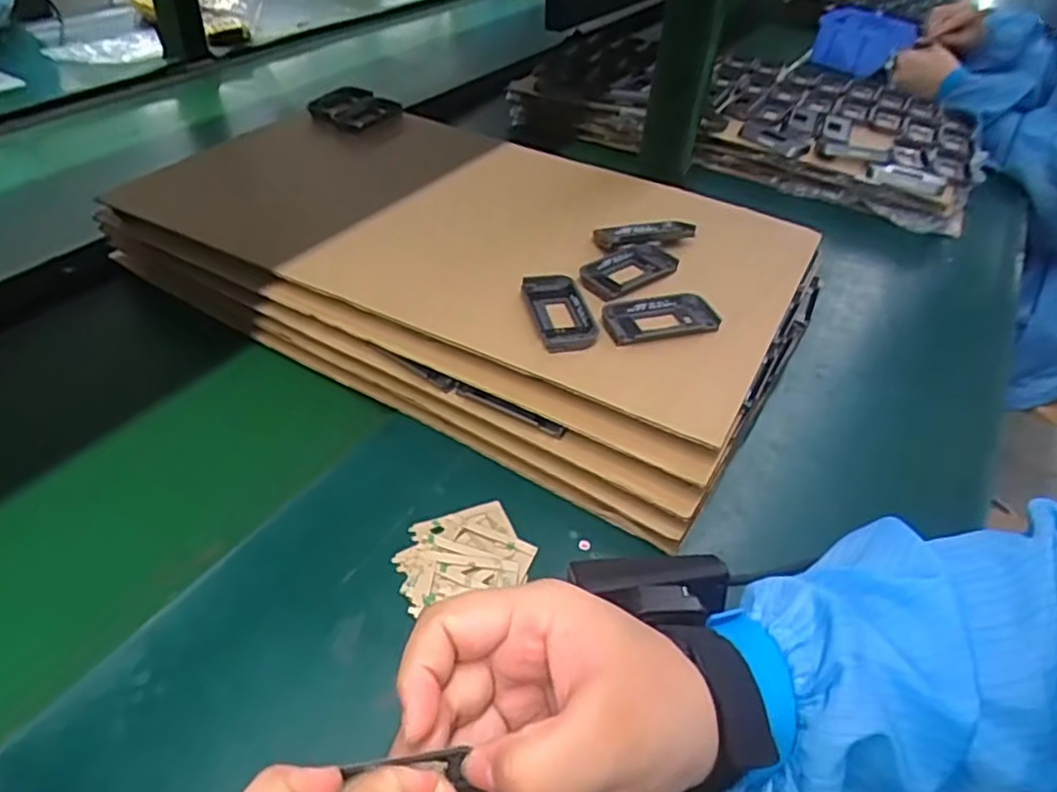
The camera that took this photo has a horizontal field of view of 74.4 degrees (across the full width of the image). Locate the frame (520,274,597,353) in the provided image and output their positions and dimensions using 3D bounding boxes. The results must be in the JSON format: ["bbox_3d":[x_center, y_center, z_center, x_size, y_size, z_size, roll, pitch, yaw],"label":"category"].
[{"bbox_3d":[0.019,-0.056,0.469,0.035,0.013,0.076,-7,43,-12],"label":"frame"}]

